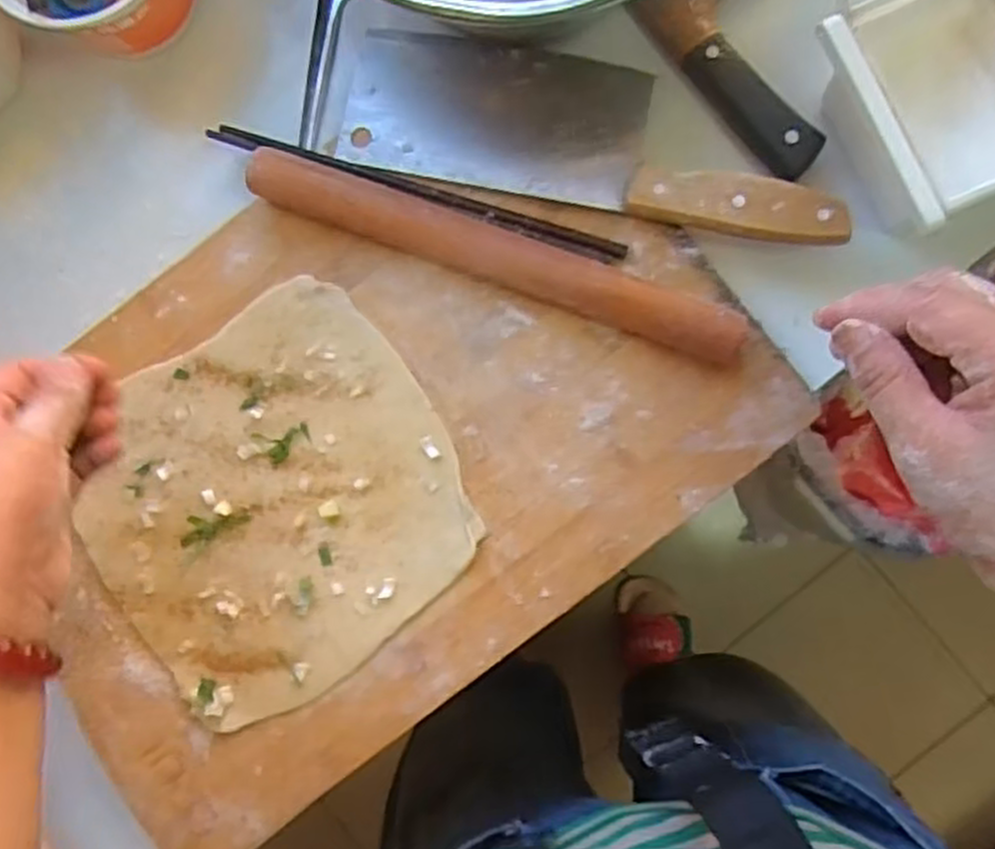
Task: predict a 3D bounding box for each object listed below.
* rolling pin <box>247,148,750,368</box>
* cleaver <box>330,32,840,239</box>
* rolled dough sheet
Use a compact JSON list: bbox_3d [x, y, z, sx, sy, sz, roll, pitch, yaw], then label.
[{"bbox_3d":[0.000,-0.092,0.434,0.278,0.033,0.029,20,89,5],"label":"rolling pin"},{"bbox_3d":[0.051,-0.163,0.439,0.276,0.022,0.082,13,89,5],"label":"cleaver"},{"bbox_3d":[-0.127,0.045,0.450,0.204,0.009,0.198,-33,85,2],"label":"rolled dough sheet"}]

